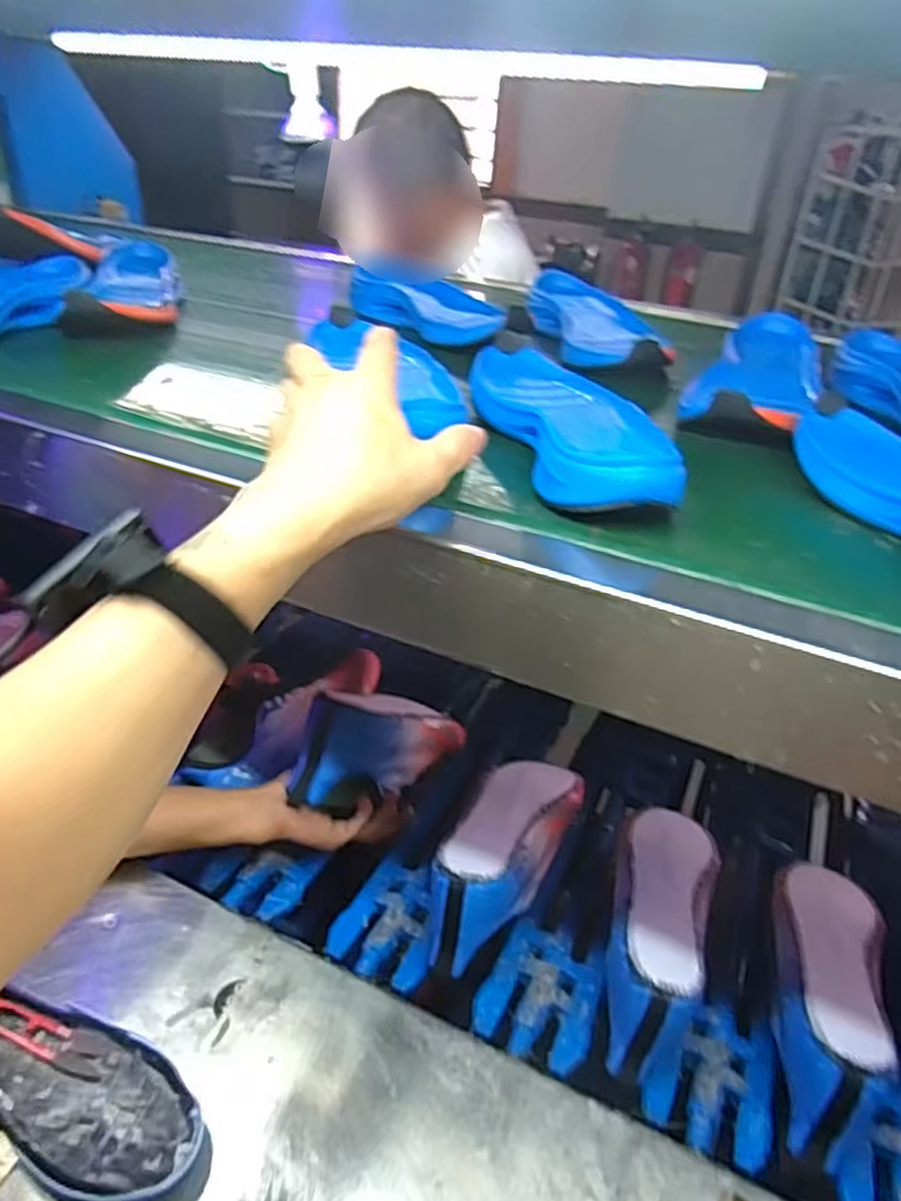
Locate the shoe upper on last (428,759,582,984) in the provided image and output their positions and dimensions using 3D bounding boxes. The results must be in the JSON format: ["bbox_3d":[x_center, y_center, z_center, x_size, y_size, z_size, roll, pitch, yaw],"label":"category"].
[{"bbox_3d":[0.051,0.224,0.715,0.088,0.084,0.262,20,27,20],"label":"shoe upper on last"}]

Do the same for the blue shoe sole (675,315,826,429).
[{"bbox_3d":[0.267,-0.201,0.648,0.087,0.031,0.273,20,40,19],"label":"blue shoe sole"}]

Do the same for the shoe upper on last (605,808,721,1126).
[{"bbox_3d":[0.174,0.277,0.640,0.084,0.100,0.234,15,39,14],"label":"shoe upper on last"}]

